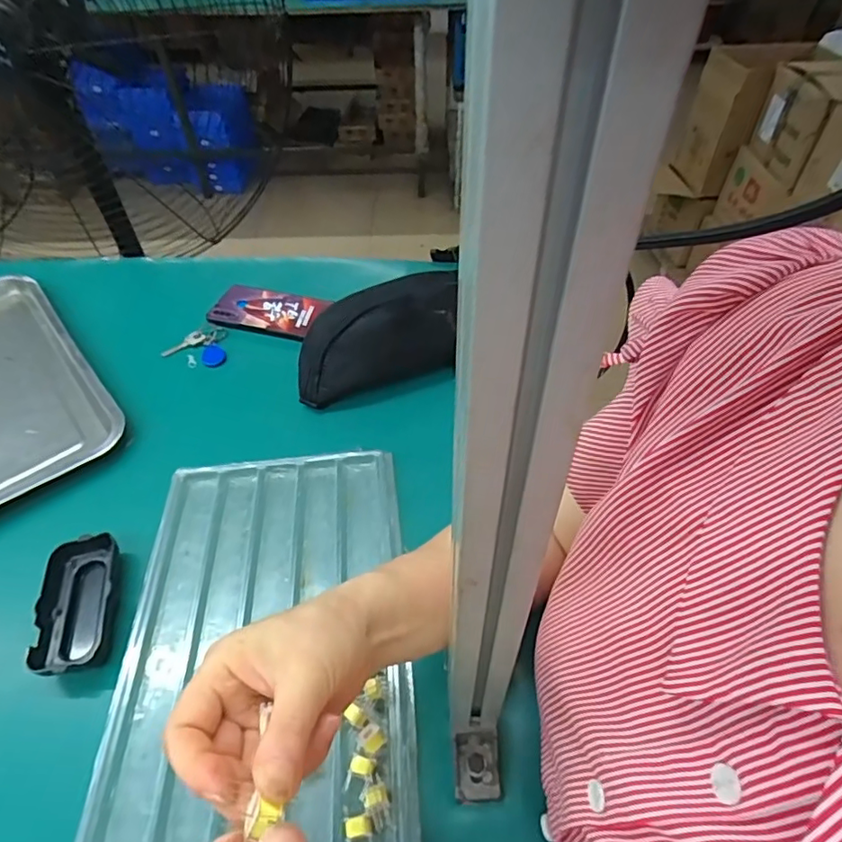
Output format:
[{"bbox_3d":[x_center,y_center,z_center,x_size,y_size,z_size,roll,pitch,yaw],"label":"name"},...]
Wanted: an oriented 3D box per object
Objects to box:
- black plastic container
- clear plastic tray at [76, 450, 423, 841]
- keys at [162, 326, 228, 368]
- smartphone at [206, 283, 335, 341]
[{"bbox_3d":[-0.276,0.150,0.440,0.053,0.033,0.110,-9,48,-8],"label":"black plastic container"},{"bbox_3d":[-0.121,0.162,0.425,0.218,0.030,0.321,-4,47,-4],"label":"clear plastic tray"},{"bbox_3d":[-0.275,-0.089,0.658,0.073,0.014,0.066,-9,48,-8],"label":"keys"},{"bbox_3d":[-0.196,-0.142,0.690,0.140,0.009,0.074,13,56,12],"label":"smartphone"}]

